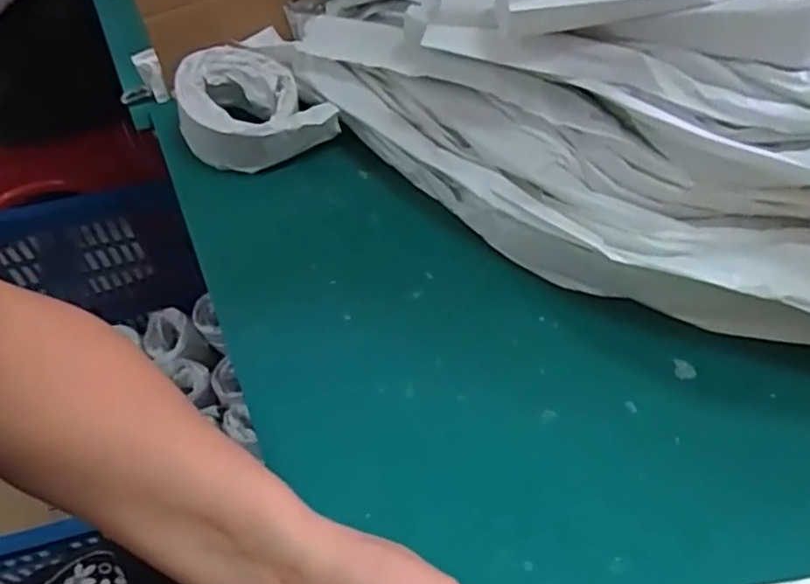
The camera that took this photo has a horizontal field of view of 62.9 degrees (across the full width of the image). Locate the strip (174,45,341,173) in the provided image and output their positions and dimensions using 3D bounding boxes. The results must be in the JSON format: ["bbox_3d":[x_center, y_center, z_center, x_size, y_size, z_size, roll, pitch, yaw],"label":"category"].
[{"bbox_3d":[-0.119,-0.152,0.540,0.126,0.061,0.118,37,64,22],"label":"strip"}]

